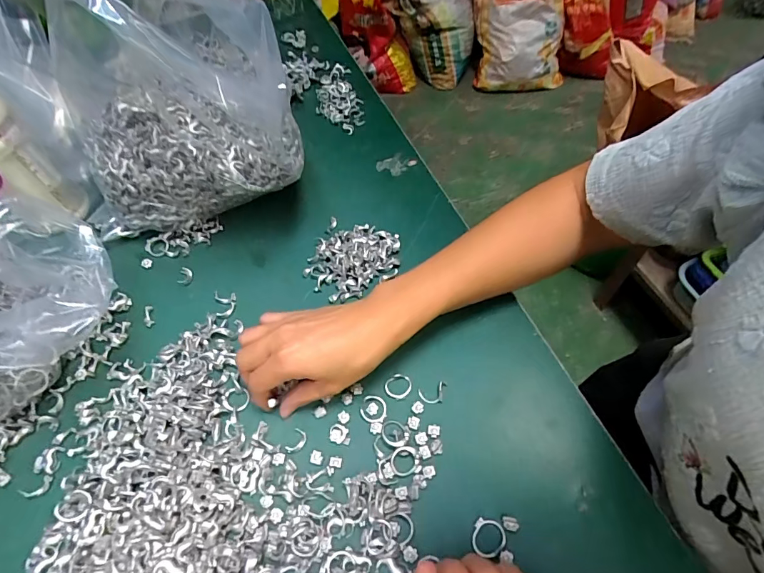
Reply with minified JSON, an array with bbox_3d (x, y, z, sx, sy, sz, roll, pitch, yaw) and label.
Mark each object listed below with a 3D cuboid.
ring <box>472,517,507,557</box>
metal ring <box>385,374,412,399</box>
[{"bbox_3d":[0.073,0.169,0.292,0.021,0.004,0.022,-1,57,2],"label":"ring"},{"bbox_3d":[0.013,0.081,0.352,0.022,0.004,0.020,-1,57,2],"label":"metal ring"}]

